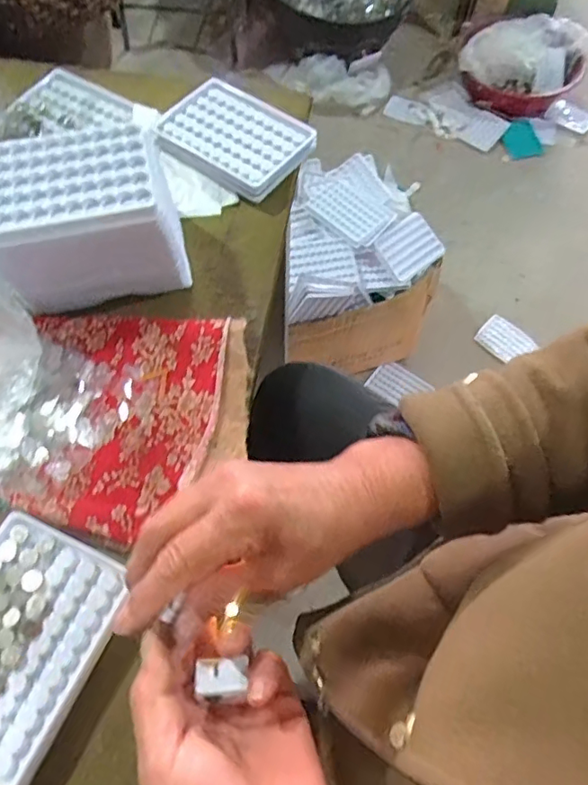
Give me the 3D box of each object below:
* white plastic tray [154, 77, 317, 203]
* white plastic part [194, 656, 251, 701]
[{"bbox_3d":[-0.056,-0.240,0.523,0.129,0.019,0.095,34,67,14],"label":"white plastic tray"},{"bbox_3d":[-0.036,0.140,0.277,0.026,0.004,0.020,1,27,-6],"label":"white plastic part"}]

